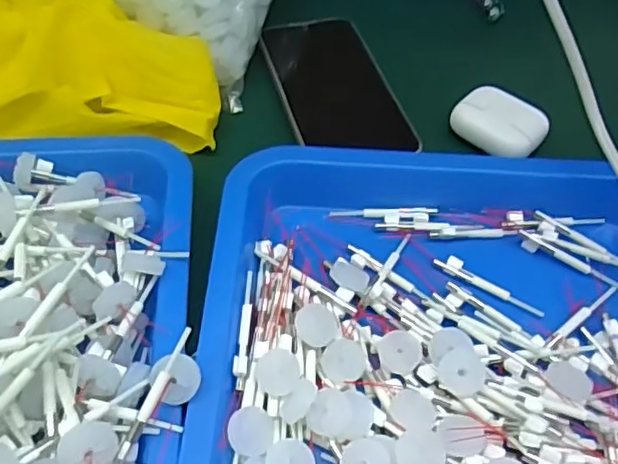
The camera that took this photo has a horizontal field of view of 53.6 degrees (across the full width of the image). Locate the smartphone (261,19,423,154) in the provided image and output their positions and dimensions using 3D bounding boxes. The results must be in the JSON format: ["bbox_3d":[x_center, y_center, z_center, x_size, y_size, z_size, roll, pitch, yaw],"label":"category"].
[{"bbox_3d":[0.017,-0.103,0.428,0.075,0.006,0.144,-11,55,-11],"label":"smartphone"}]

